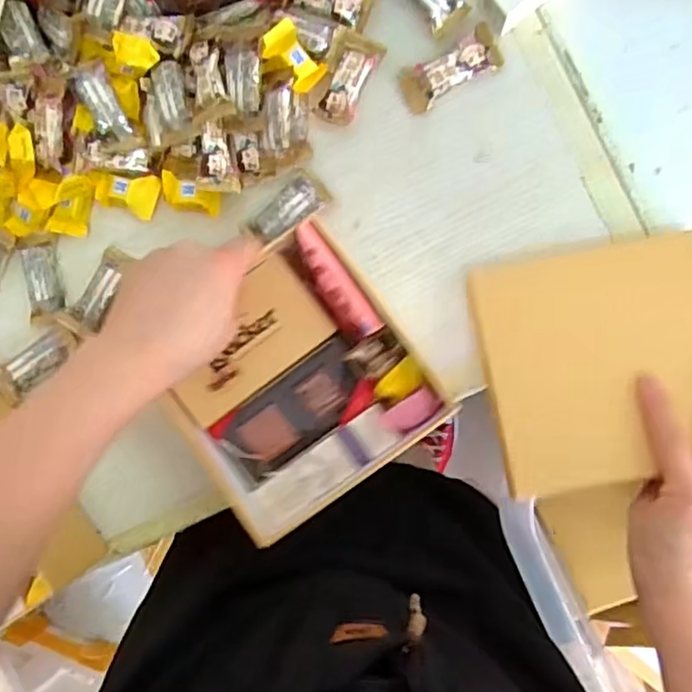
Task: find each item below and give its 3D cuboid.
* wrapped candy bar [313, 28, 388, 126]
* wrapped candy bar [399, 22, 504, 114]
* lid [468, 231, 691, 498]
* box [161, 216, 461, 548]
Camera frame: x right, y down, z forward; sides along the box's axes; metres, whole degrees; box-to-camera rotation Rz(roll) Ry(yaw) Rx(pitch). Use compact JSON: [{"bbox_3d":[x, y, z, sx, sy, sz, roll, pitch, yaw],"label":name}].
[{"bbox_3d":[0.001,-0.207,0.494,0.035,0.011,0.068,26,93,4],"label":"wrapped candy bar"},{"bbox_3d":[0.080,-0.213,0.489,0.078,0.009,0.035,-28,88,5],"label":"wrapped candy bar"},{"bbox_3d":[0.184,0.006,0.455,0.166,0.013,0.176,-10,64,9],"label":"lid"},{"bbox_3d":[-0.039,0.028,0.451,0.165,0.045,0.164,-36,88,5],"label":"box"}]

